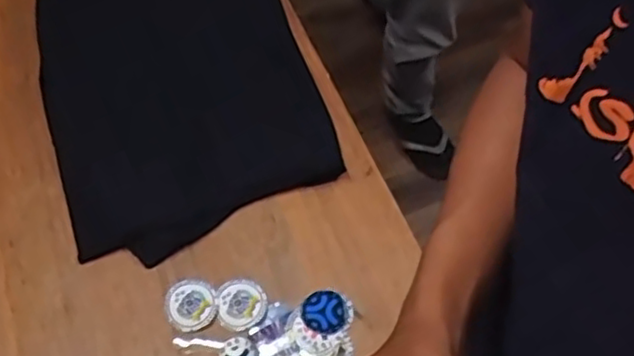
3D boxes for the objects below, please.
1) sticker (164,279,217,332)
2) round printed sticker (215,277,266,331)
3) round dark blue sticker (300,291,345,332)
[{"bbox_3d":[-0.145,0.145,0.773,0.057,0.006,0.061,-2,62,3],"label":"sticker"},{"bbox_3d":[-0.088,0.144,0.773,0.056,0.004,0.060,-2,61,4],"label":"round printed sticker"},{"bbox_3d":[0.007,0.151,0.766,0.050,0.004,0.046,-2,62,3],"label":"round dark blue sticker"}]

